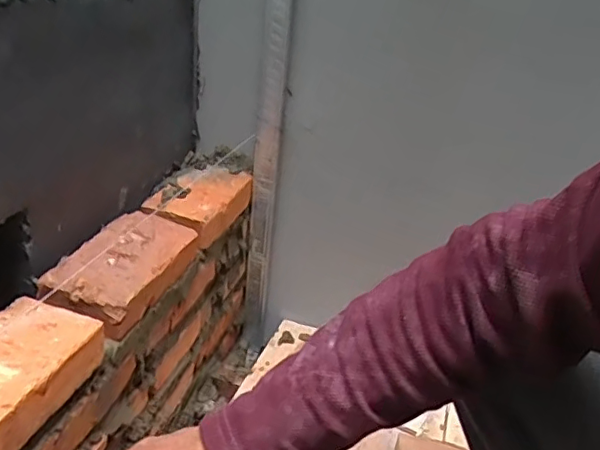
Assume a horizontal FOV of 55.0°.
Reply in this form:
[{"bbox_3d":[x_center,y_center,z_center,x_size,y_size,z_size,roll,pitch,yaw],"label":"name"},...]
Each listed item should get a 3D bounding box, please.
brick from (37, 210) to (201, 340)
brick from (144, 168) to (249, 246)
[{"bbox_3d":[-0.200,0.048,0.657,0.103,0.050,0.201,11,25,10],"label":"brick"},{"bbox_3d":[-0.141,-0.033,0.824,0.097,0.047,0.187,13,26,14],"label":"brick"}]

